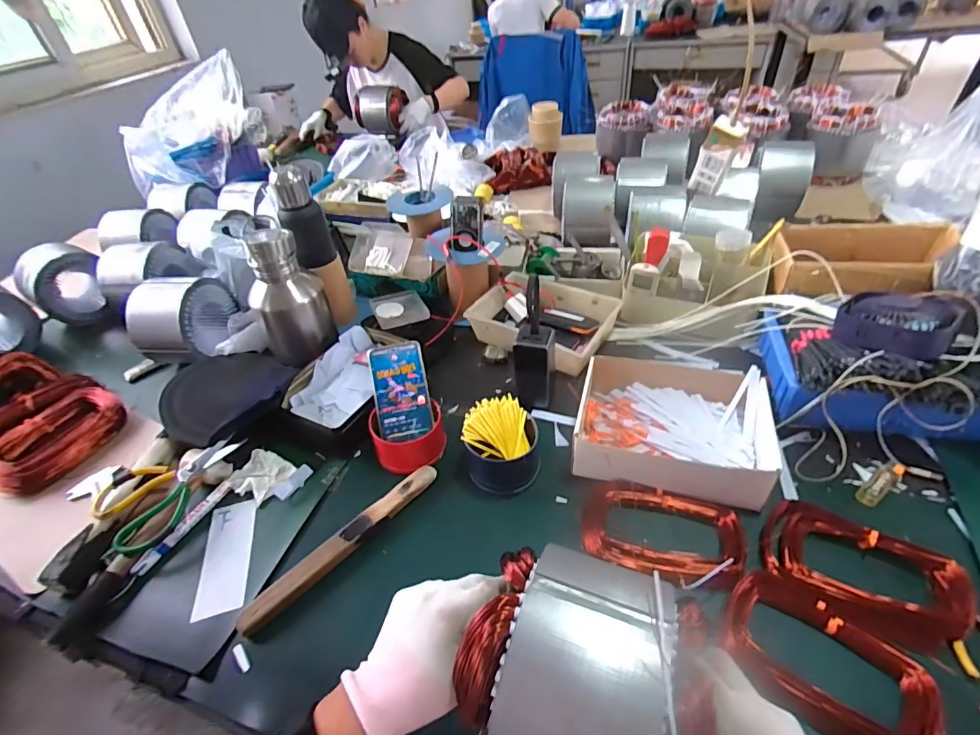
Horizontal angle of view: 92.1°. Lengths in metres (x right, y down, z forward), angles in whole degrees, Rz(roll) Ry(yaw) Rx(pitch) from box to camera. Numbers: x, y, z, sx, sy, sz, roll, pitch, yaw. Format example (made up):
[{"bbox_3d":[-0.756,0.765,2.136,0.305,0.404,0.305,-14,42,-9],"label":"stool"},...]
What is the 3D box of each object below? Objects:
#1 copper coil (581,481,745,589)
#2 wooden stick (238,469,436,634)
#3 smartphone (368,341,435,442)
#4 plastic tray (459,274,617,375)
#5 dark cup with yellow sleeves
[{"bbox_3d":[0.206,0.196,0.575,0.179,0.033,0.113,8,45,15],"label":"copper coil"},{"bbox_3d":[-0.177,0.214,0.588,0.030,0.016,0.276,30,54,33],"label":"wooden stick"},{"bbox_3d":[-0.129,0.033,0.692,0.078,0.015,0.139,-10,84,-7],"label":"smartphone"},{"bbox_3d":[0.088,-0.084,0.869,0.253,0.052,0.191,20,49,26],"label":"plastic tray"},{"bbox_3d":[0.017,0.107,0.647,0.100,0.081,0.103,-4,43,3],"label":"dark cup with yellow sleeves"}]

